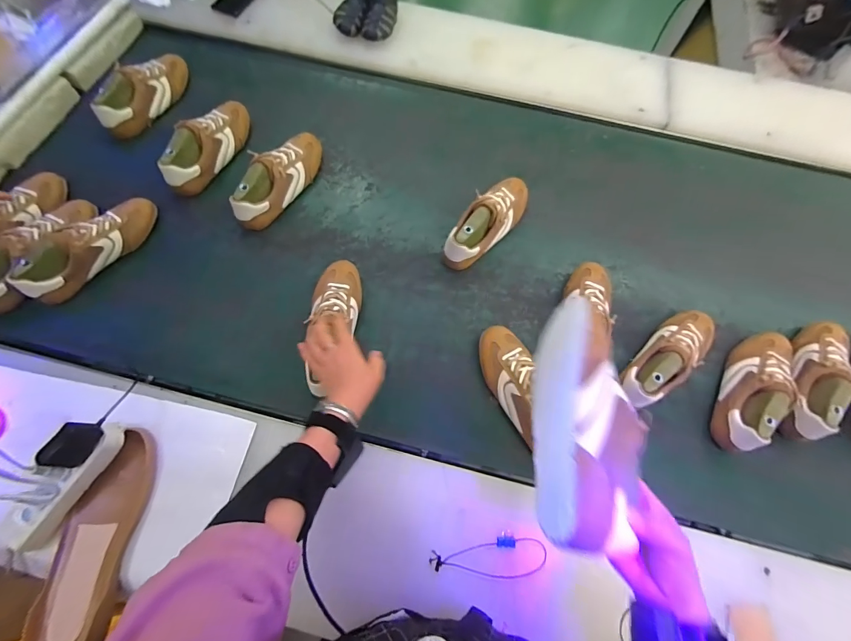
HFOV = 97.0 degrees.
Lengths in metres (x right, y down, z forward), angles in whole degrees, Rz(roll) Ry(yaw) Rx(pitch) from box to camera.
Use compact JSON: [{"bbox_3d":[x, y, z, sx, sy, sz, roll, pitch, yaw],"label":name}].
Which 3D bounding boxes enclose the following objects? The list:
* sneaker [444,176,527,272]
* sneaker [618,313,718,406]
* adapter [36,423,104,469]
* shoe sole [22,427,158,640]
[{"bbox_3d":[0.129,-0.203,0.752,0.075,0.091,0.251,37,69,16],"label":"sneaker"},{"bbox_3d":[0.434,0.063,0.671,0.248,0.083,0.084,-34,69,-16],"label":"sneaker"},{"bbox_3d":[-0.456,0.160,0.488,0.022,0.047,0.061,31,67,14],"label":"adapter"},{"bbox_3d":[-0.438,0.295,0.505,0.098,0.037,0.274,5,64,2],"label":"shoe sole"}]

